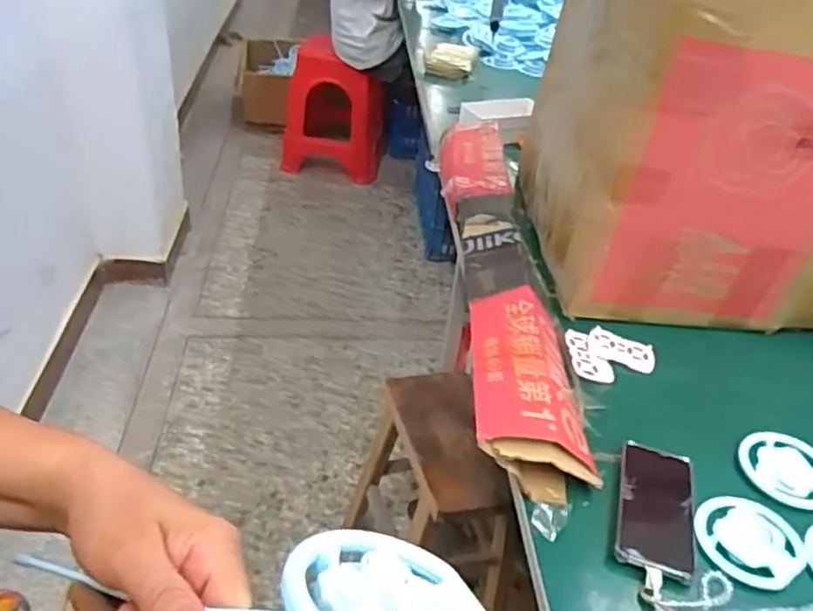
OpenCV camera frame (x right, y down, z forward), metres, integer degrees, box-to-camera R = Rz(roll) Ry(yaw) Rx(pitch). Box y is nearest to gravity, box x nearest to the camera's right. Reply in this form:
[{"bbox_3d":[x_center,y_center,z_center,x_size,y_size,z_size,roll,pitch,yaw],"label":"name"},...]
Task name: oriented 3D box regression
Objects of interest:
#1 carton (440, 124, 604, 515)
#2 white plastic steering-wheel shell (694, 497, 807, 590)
[{"bbox_3d":[0.138,-0.070,1.021,0.142,0.069,0.787,4,36,-3],"label":"carton"},{"bbox_3d":[0.354,0.239,0.717,0.111,0.008,0.099,-23,45,-34],"label":"white plastic steering-wheel shell"}]

